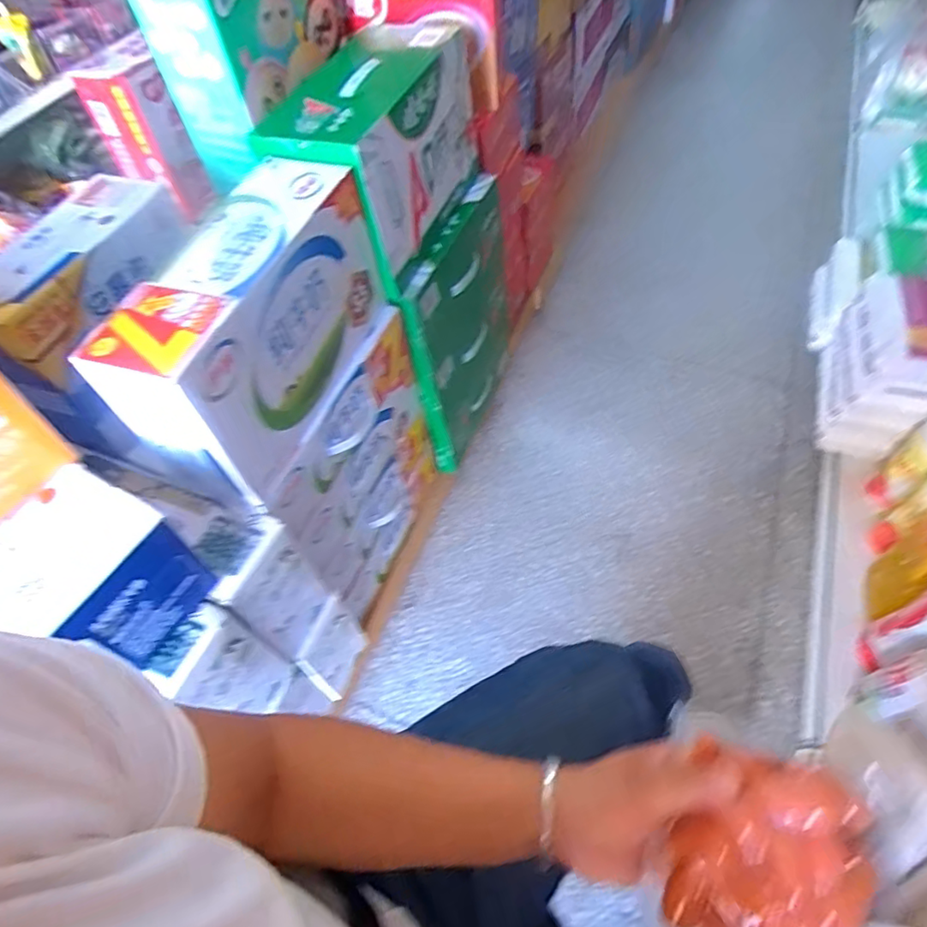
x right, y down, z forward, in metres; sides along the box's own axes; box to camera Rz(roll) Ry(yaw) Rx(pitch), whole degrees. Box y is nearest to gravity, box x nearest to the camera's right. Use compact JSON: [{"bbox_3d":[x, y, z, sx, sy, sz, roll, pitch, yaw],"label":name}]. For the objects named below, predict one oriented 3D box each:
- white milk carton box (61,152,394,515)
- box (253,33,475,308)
[{"bbox_3d":[-0.224,-0.157,0.658,0.121,0.192,0.345,14,58,14],"label":"white milk carton box"},{"bbox_3d":[-0.116,-0.446,0.827,0.183,0.197,0.349,17,59,16],"label":"box"}]

